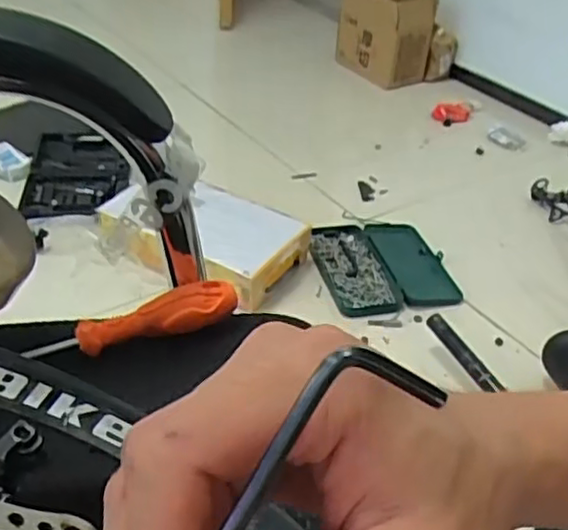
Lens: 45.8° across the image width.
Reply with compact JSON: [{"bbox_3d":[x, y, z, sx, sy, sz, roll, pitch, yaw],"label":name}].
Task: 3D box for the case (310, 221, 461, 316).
[{"bbox_3d":[0.189,-0.001,1.301,0.249,0.033,0.257,-6,39,-14],"label":"case"}]

